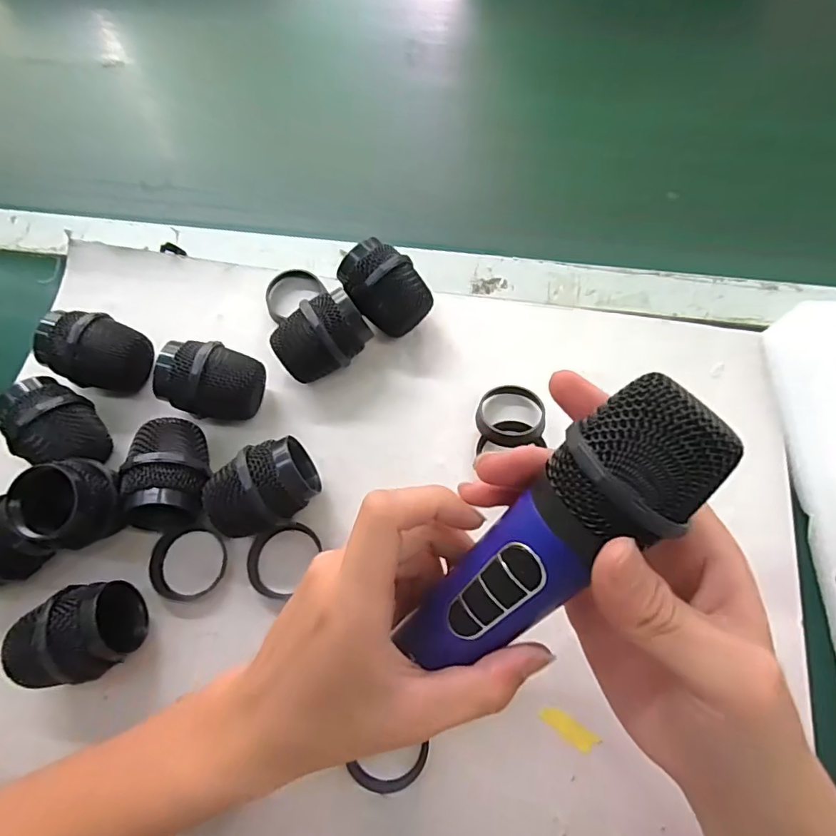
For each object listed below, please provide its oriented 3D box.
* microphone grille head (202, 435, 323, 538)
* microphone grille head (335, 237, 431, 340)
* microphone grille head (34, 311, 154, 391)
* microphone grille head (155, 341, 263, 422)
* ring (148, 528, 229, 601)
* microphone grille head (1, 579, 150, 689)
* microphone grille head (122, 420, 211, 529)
[{"bbox_3d":[-0.089,0.045,0.299,0.066,0.048,0.044,-30,70,-10],"label":"microphone grille head"},{"bbox_3d":[-0.022,-0.084,0.345,0.051,0.051,0.058,-27,70,-9],"label":"microphone grille head"},{"bbox_3d":[-0.209,-0.042,0.335,0.055,0.047,0.045,18,70,8],"label":"microphone grille head"},{"bbox_3d":[-0.130,-0.021,0.324,0.054,0.048,0.044,12,69,6],"label":"microphone grille head"},{"bbox_3d":[-0.137,0.087,0.306,0.045,0.008,0.042,0,68,1],"label":"ring"},{"bbox_3d":[-0.182,0.116,0.274,0.059,0.049,0.047,-13,68,-4],"label":"microphone grille head"},{"bbox_3d":[-0.145,0.034,0.305,0.046,0.046,0.063,-10,68,-3],"label":"microphone grille head"}]

